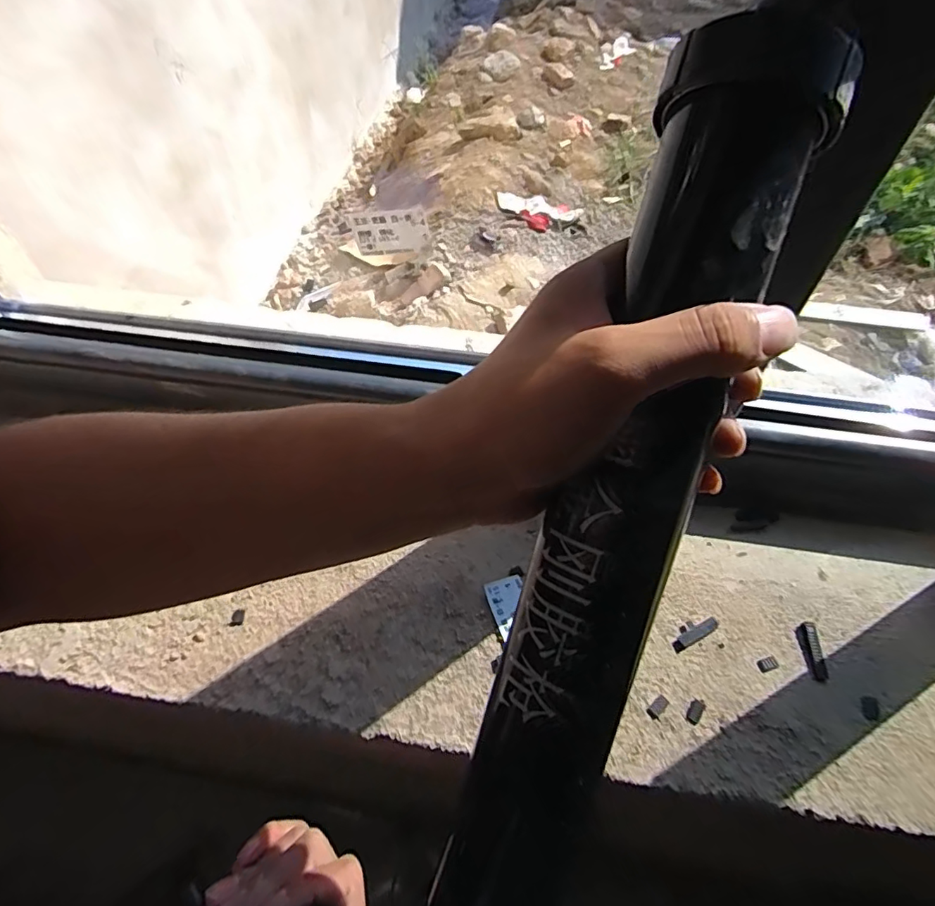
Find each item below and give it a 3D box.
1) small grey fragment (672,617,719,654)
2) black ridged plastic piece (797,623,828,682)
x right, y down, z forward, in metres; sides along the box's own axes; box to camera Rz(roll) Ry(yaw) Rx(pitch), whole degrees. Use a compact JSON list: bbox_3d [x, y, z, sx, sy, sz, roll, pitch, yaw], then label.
[{"bbox_3d":[0.158,0.124,0.378,0.038,0.004,0.013,-24,58,-17],"label":"small grey fragment"},{"bbox_3d":[0.235,0.135,0.370,0.010,0.008,0.039,5,54,3],"label":"black ridged plastic piece"}]

